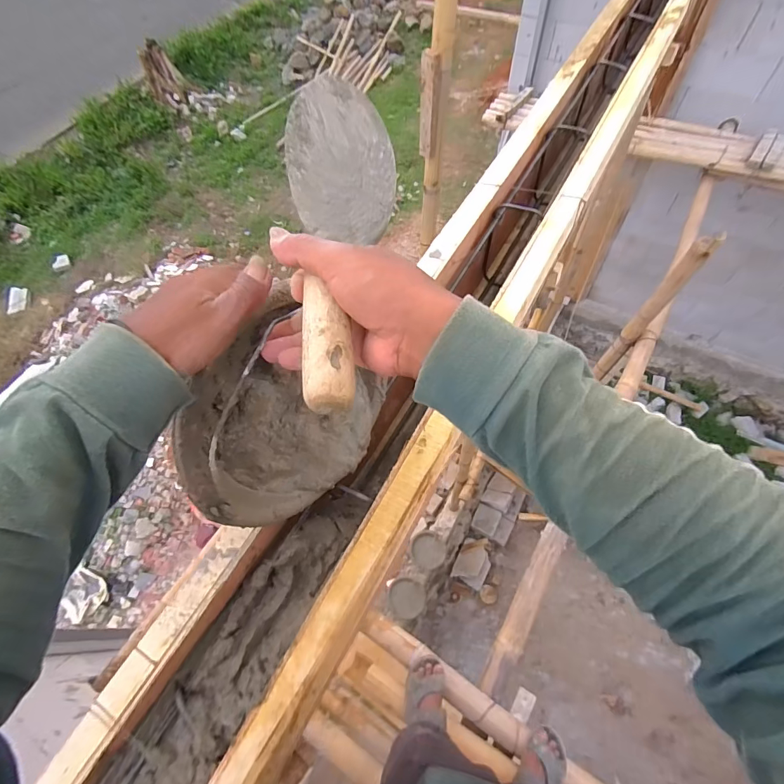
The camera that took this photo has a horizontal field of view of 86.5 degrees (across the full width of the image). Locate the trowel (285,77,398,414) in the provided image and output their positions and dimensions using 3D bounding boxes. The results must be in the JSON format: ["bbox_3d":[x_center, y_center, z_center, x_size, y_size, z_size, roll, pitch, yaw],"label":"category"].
[{"bbox_3d":[-0.041,-0.108,0.285,0.081,0.066,0.257,-2,62,3],"label":"trowel"}]

